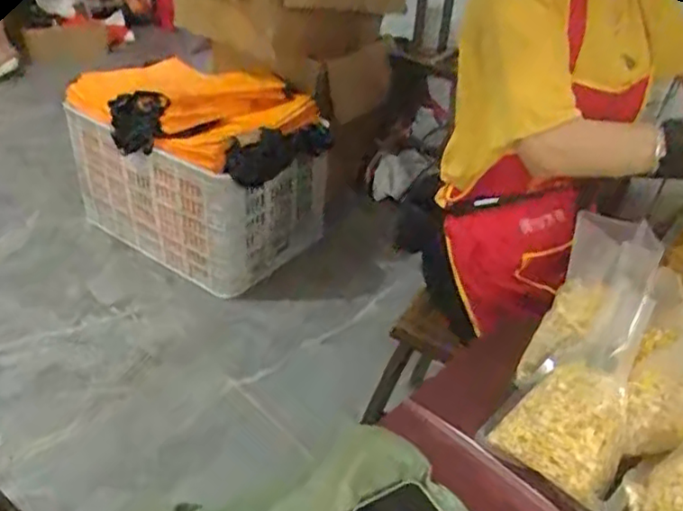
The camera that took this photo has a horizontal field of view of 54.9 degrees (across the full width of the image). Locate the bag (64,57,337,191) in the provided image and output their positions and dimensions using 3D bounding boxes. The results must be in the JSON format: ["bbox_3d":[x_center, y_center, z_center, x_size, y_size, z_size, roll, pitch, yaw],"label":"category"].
[{"bbox_3d":[-0.395,-0.370,1.695,0.668,0.213,0.298,16,35,15],"label":"bag"}]

